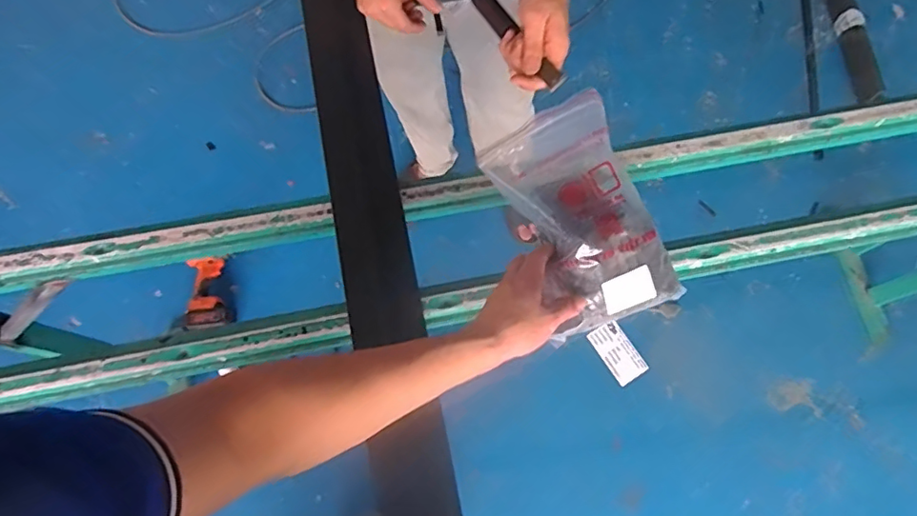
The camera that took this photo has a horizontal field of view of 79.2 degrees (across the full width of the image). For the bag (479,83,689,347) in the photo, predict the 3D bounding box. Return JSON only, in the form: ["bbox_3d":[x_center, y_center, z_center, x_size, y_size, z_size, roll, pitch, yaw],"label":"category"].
[{"bbox_3d":[0.141,-0.050,0.628,0.147,0.072,0.240,-23,73,-9],"label":"bag"}]

